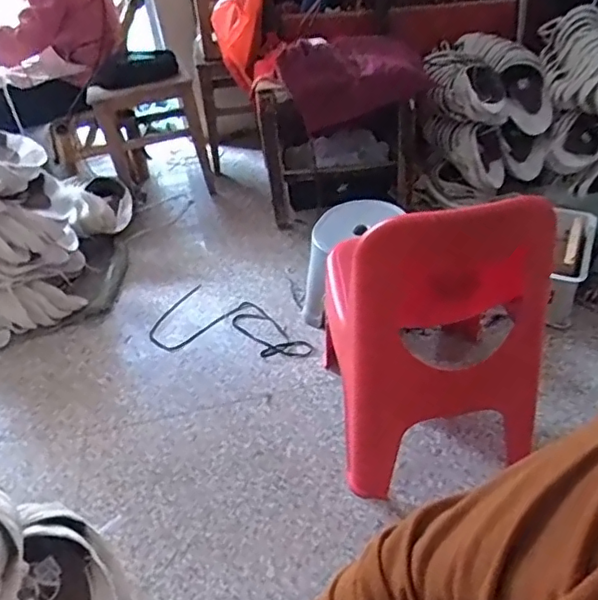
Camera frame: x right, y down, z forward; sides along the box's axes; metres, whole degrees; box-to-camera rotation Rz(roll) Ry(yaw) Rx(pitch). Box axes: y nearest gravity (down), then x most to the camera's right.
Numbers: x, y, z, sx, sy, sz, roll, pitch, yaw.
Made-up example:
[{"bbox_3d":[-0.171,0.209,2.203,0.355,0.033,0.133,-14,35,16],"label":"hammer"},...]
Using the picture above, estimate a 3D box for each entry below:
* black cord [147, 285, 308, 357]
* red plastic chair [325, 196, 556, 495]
[{"bbox_3d":[-0.179,0.087,1.497,0.444,0.022,0.231,16,49,29],"label":"black cord"},{"bbox_3d":[0.219,0.028,1.015,0.311,0.589,0.369,-5,39,2],"label":"red plastic chair"}]

